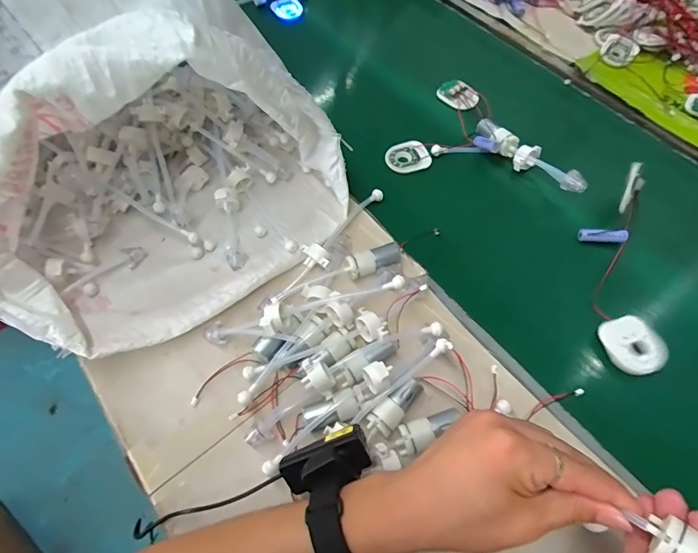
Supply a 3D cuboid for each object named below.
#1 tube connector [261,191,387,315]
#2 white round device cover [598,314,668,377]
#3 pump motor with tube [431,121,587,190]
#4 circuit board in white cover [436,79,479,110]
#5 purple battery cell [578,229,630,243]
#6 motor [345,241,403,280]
[{"bbox_3d":[-0.025,-0.040,0.458,0.033,0.030,0.211,31,67,16],"label":"tube connector"},{"bbox_3d":[0.282,0.069,0.417,0.052,0.010,0.059,-20,64,-9],"label":"white round device cover"},{"bbox_3d":[0.227,-0.154,0.527,0.155,0.036,0.041,41,70,19],"label":"pump motor with tube"},{"bbox_3d":[0.159,-0.265,0.609,0.058,0.007,0.049,34,68,17],"label":"circuit board in white cover"},{"bbox_3d":[0.293,-0.047,0.484,0.051,0.016,0.013,8,63,5],"label":"purple battery cell"},{"bbox_3d":[0.028,-0.018,0.456,0.065,0.024,0.025,-22,64,-10],"label":"motor"}]

